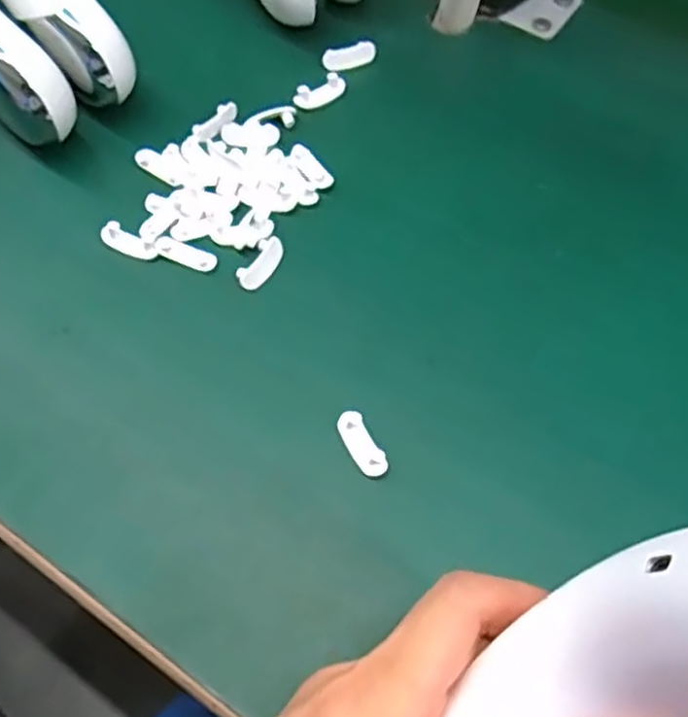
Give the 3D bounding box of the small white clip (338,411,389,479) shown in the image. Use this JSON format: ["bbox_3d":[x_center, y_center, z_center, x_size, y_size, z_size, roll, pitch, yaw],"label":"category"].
[{"bbox_3d":[0.007,0.033,0.283,0.011,0.004,0.027,-27,65,-11],"label":"small white clip"}]

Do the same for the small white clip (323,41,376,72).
[{"bbox_3d":[0.003,-0.156,0.383,0.029,0.005,0.012,-22,64,-9],"label":"small white clip"}]

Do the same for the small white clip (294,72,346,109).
[{"bbox_3d":[-0.011,-0.134,0.369,0.028,0.005,0.013,-34,67,-15],"label":"small white clip"}]

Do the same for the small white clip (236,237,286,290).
[{"bbox_3d":[-0.036,-0.042,0.323,0.012,0.006,0.028,25,66,14],"label":"small white clip"}]

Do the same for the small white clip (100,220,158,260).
[{"bbox_3d":[-0.095,-0.051,0.327,0.026,0.007,0.010,28,67,15],"label":"small white clip"}]

